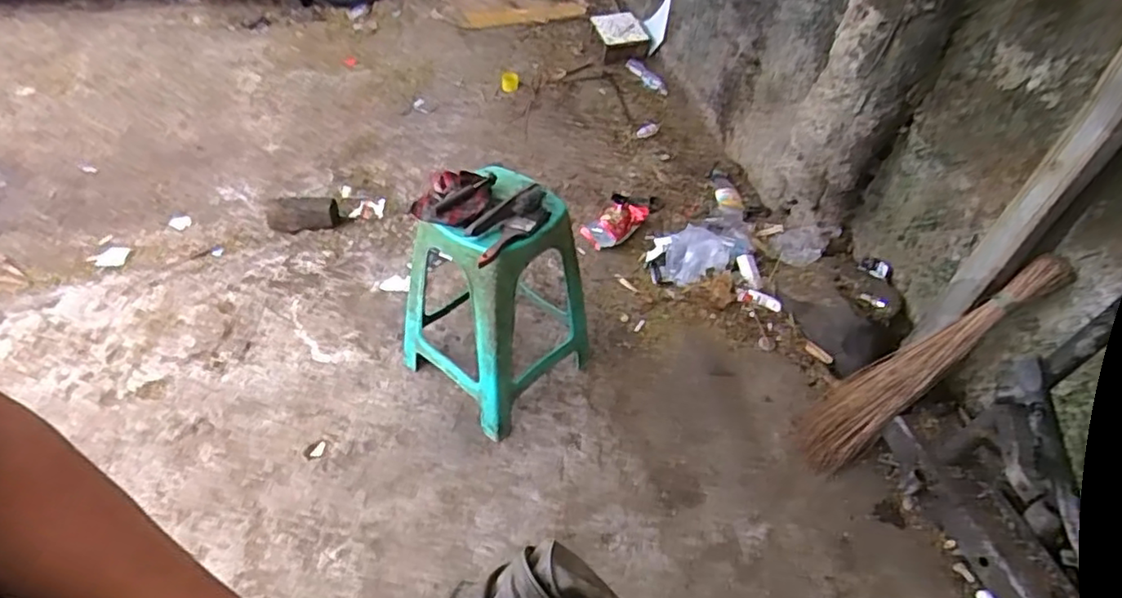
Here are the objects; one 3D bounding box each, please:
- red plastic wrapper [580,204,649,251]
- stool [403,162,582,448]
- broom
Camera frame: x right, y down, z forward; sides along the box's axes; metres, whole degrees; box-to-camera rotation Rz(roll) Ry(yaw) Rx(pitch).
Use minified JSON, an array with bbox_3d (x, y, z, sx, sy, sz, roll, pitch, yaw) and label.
[{"bbox_3d":[0.171,-0.228,1.955,0.209,0.074,0.103,-29,57,-31],"label":"red plastic wrapper"},{"bbox_3d":[-0.137,-0.002,1.381,0.341,0.504,0.341,35,52,26],"label":"stool"},{"bbox_3d":[0.765,0.132,1.388,0.092,0.630,0.158,24,29,-43],"label":"broom"}]

